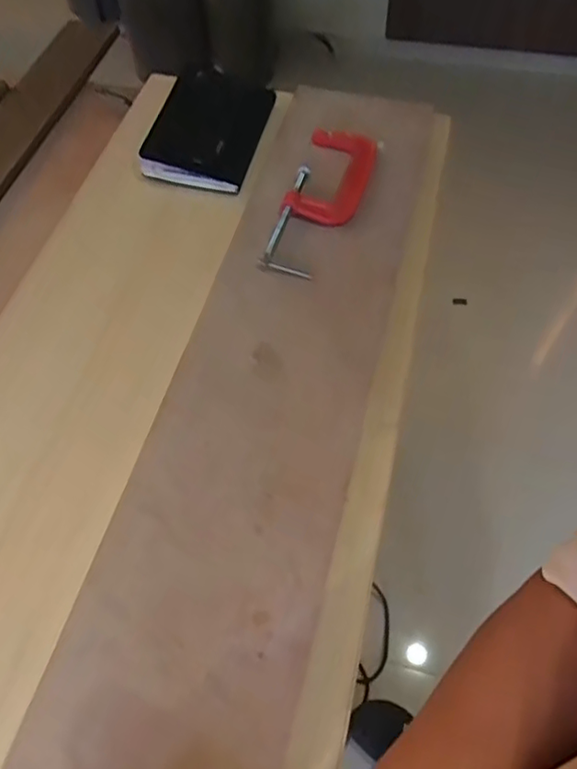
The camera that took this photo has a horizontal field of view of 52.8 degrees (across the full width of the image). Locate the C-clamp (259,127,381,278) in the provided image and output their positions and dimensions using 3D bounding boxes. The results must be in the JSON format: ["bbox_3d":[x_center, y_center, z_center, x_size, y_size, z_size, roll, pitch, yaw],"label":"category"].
[{"bbox_3d":[0.048,-0.259,0.776,0.106,0.032,0.280,13,60,11],"label":"C-clamp"}]

